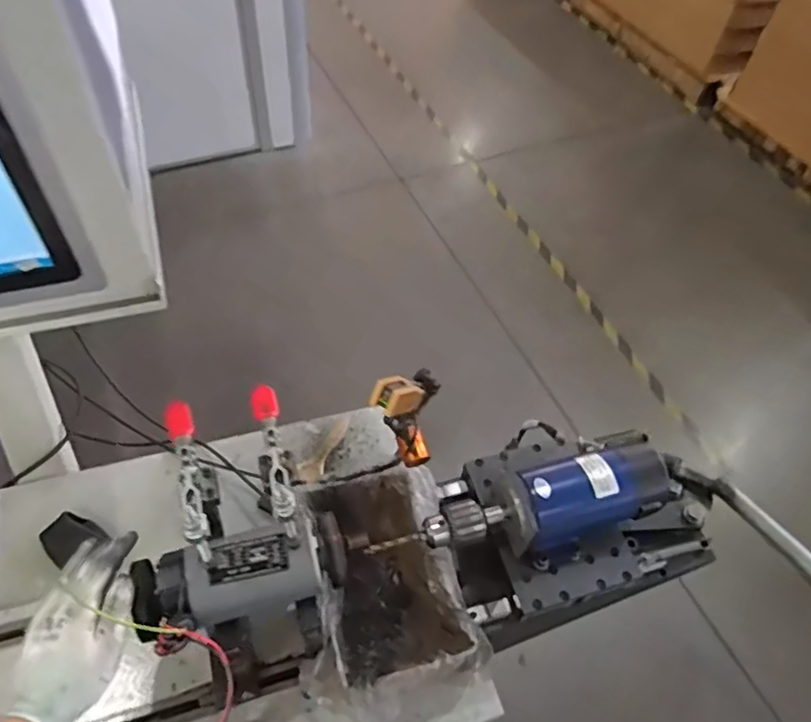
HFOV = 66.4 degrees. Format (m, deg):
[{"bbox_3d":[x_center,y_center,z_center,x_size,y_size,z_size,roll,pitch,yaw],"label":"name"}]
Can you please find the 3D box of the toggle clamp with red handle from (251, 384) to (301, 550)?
[{"bbox_3d":[-0.129,0.100,0.621,0.028,0.086,0.151,-9,56,-11],"label":"toggle clamp with red handle"}]

